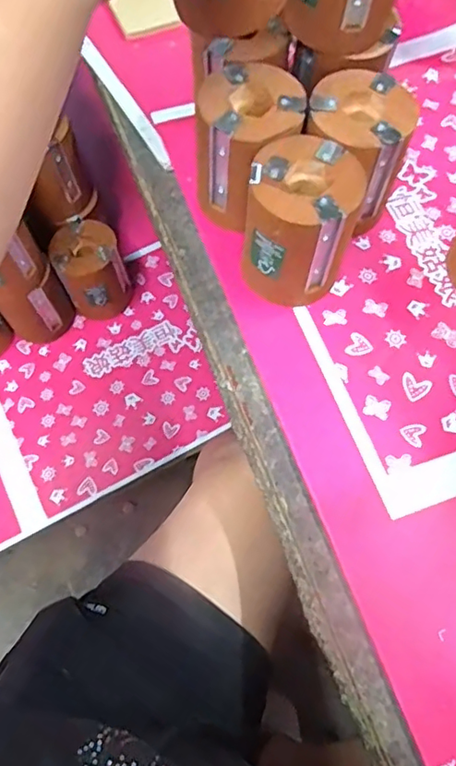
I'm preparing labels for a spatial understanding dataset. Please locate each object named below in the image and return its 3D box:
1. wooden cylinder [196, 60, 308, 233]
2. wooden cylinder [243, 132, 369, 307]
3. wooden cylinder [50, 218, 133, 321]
[{"bbox_3d":[0.013,-0.177,0.449,0.083,0.106,0.088,7,65,3],"label":"wooden cylinder"},{"bbox_3d":[0.052,-0.115,0.422,0.077,0.103,0.084,12,66,6],"label":"wooden cylinder"},{"bbox_3d":[-0.163,-0.135,0.686,0.075,0.100,0.079,-21,67,-8],"label":"wooden cylinder"}]

